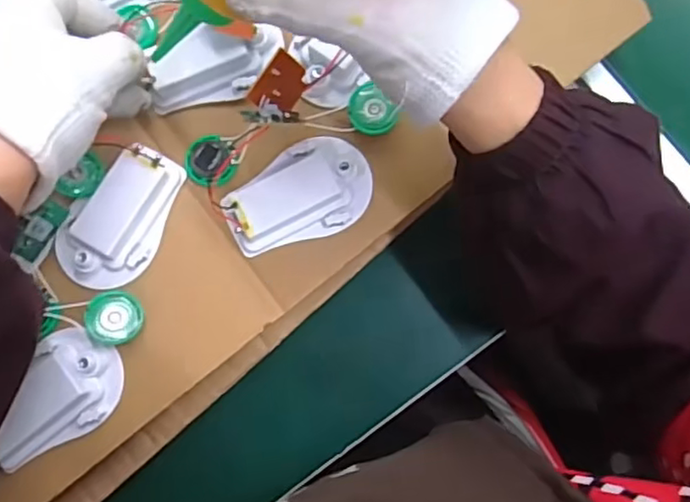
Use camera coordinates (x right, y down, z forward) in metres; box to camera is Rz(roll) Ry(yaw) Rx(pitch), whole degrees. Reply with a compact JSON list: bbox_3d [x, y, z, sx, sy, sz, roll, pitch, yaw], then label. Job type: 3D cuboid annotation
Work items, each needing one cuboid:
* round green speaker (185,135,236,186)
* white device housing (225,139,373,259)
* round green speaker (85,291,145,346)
[{"bbox_3d":[-0.074,-0.050,0.343,0.027,0.008,0.027,0,81,3],"label":"round green speaker"},{"bbox_3d":[-0.025,-0.031,0.332,0.077,0.017,0.051,-21,80,0],"label":"white device housing"},{"bbox_3d":[-0.119,0.034,0.327,0.028,0.012,0.028,1,69,-2],"label":"round green speaker"}]

